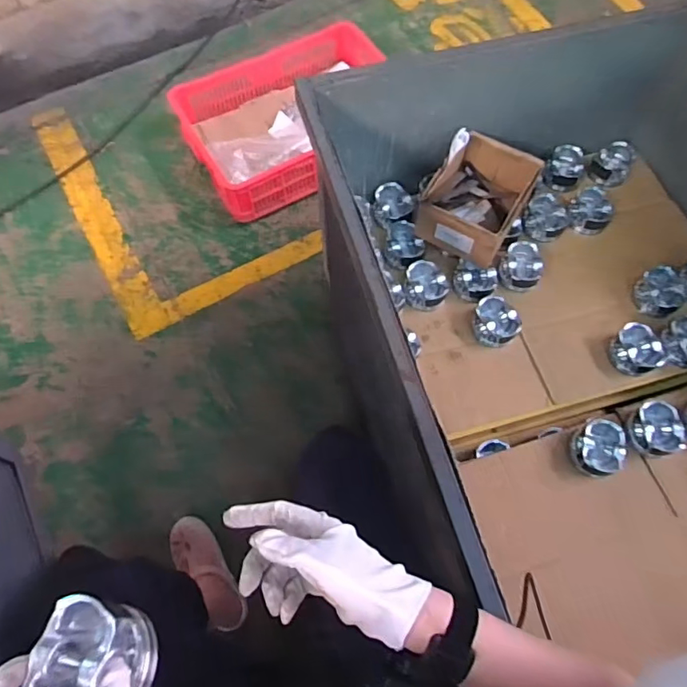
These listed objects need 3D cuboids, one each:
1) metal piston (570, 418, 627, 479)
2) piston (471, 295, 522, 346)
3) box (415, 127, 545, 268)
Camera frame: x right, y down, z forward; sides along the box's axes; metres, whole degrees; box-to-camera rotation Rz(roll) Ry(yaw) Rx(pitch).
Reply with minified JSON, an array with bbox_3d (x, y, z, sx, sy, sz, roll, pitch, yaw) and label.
[{"bbox_3d":[0.406,0.166,0.844,0.082,0.050,0.087,36,74,27],"label":"metal piston"},{"bbox_3d":[0.271,-0.036,0.955,0.069,0.053,0.086,-40,73,-18],"label":"piston"},{"bbox_3d":[0.244,-0.268,0.975,0.161,0.102,0.199,30,67,11],"label":"box"}]

